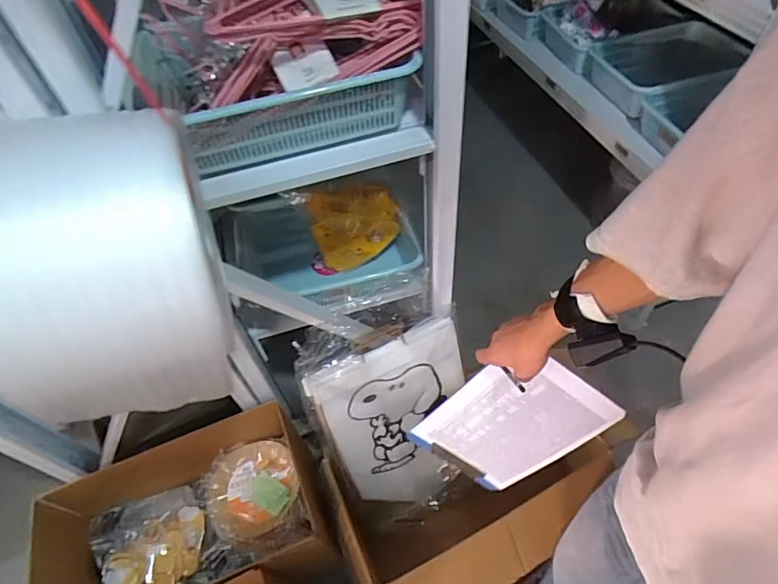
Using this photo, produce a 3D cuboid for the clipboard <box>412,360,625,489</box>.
[{"bbox_3d":[0.194,0.219,0.775,0.219,0.299,0.013,33,34,-7],"label":"clipboard"}]

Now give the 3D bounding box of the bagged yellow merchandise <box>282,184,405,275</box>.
[{"bbox_3d":[-0.094,-0.156,1.142,0.237,0.198,0.070,-11,12,-2],"label":"bagged yellow merchandise"}]

